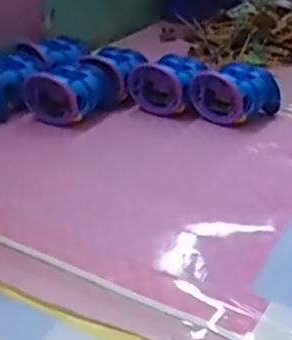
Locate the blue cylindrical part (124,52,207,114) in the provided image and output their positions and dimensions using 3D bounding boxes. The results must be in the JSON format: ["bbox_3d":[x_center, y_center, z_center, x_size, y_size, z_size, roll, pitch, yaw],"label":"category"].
[{"bbox_3d":[0.031,-0.116,0.854,0.085,0.065,0.077,18,35,28],"label":"blue cylindrical part"}]

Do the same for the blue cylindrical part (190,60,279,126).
[{"bbox_3d":[0.115,-0.099,0.819,0.080,0.071,0.085,-22,37,-33],"label":"blue cylindrical part"}]

